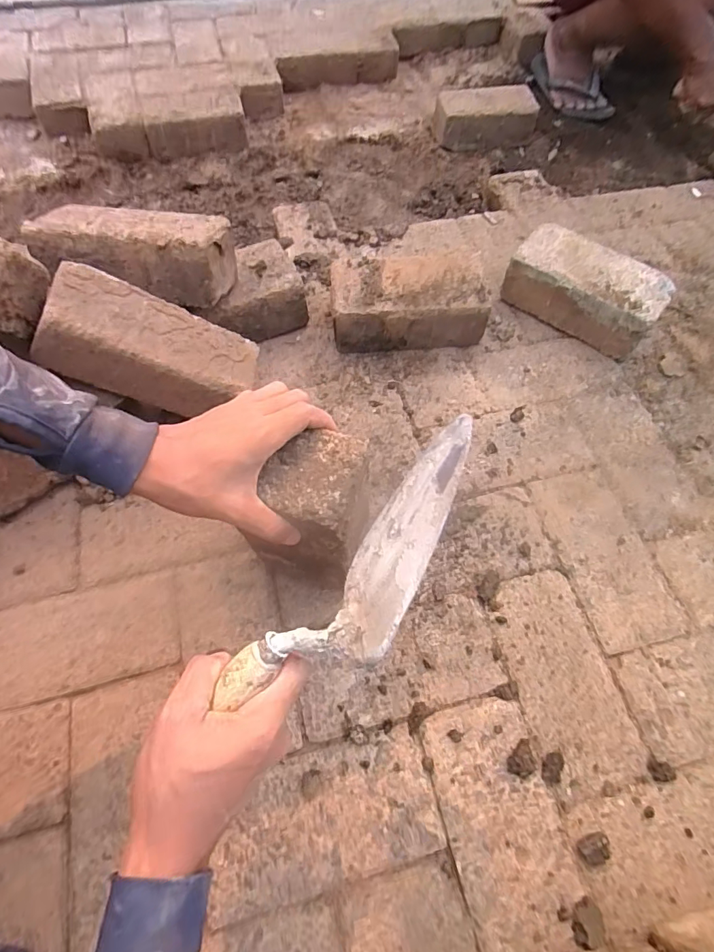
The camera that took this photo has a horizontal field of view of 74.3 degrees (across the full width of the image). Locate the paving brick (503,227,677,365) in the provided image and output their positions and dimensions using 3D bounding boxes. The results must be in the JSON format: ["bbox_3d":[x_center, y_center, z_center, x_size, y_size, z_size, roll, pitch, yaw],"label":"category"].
[{"bbox_3d":[0.331,-0.269,0.690,0.212,0.085,0.109,34,66,16],"label":"paving brick"}]

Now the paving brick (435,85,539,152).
[{"bbox_3d":[0.295,-0.818,1.078,0.226,0.082,0.097,-15,63,-9],"label":"paving brick"}]

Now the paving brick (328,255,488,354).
[{"bbox_3d":[0.069,-0.241,0.667,0.216,0.088,0.099,-2,62,-2],"label":"paving brick"}]

